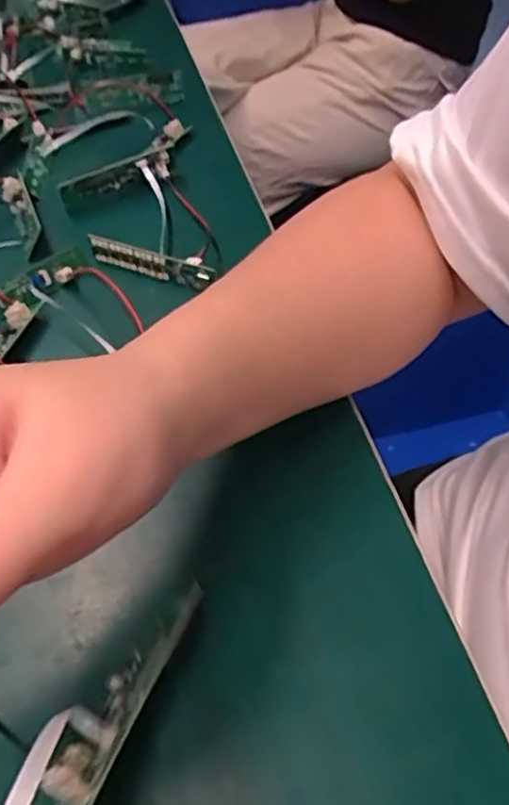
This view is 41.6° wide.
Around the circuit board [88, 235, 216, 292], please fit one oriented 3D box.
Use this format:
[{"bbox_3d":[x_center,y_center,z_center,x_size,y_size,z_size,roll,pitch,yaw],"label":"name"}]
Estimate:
[{"bbox_3d":[-0.059,-0.081,0.387,0.081,0.020,0.008,19,52,23],"label":"circuit board"}]

